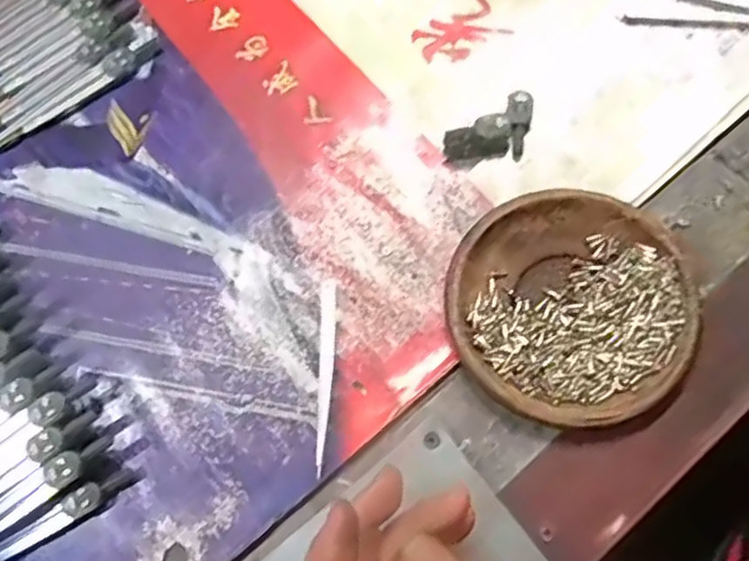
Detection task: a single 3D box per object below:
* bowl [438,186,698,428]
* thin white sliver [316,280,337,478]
[{"bbox_3d":[0.093,0.013,0.331,0.109,0.019,0.111,0,75,2],"label":"bowl"},{"bbox_3d":[-0.024,0.046,0.335,0.007,0.004,0.094,0,75,2],"label":"thin white sliver"}]

